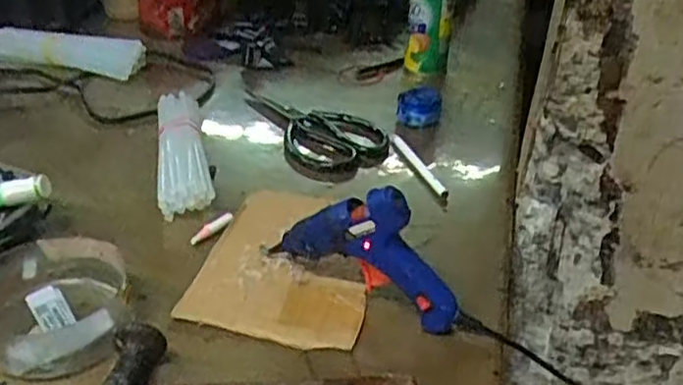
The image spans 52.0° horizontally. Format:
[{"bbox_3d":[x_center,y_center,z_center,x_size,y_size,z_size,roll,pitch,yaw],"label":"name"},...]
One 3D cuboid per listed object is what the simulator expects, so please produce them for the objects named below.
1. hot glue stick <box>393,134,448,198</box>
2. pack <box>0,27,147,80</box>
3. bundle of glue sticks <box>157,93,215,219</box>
[{"bbox_3d":[0.072,-0.028,0.663,0.009,0.007,0.114,-10,36,-19],"label":"hot glue stick"},{"bbox_3d":[-0.327,-0.169,0.817,0.193,0.034,0.046,9,34,9],"label":"pack"},{"bbox_3d":[-0.148,-0.043,0.652,0.043,0.027,0.199,-5,34,-12],"label":"bundle of glue sticks"}]

